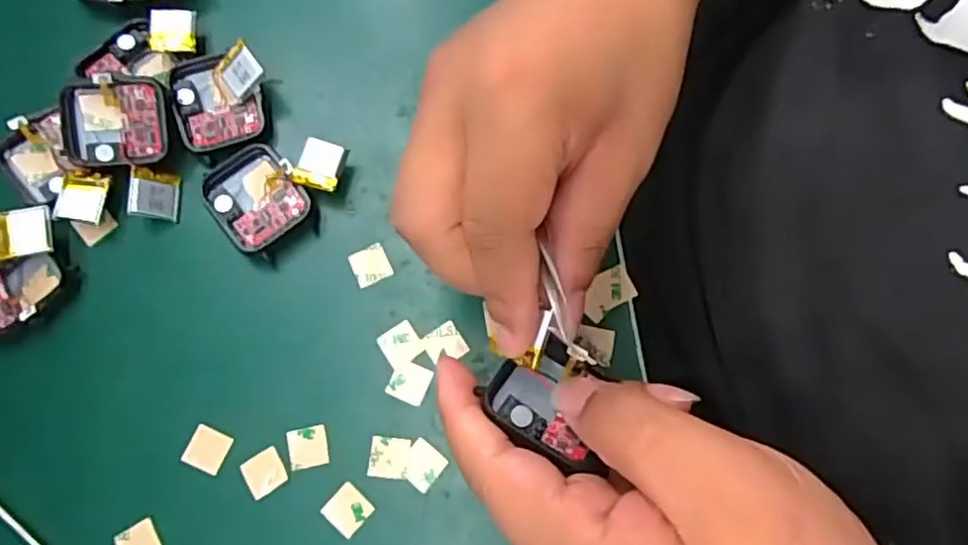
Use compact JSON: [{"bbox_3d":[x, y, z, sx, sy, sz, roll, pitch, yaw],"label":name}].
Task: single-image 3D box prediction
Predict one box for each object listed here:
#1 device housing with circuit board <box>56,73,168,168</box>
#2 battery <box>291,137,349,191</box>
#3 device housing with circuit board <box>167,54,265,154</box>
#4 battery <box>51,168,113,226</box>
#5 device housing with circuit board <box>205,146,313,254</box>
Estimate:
[{"bbox_3d":[-0.158,-0.064,0.282,0.042,0.010,0.036,-5,93,-4],"label":"device housing with circuit board"},{"bbox_3d":[-0.069,-0.046,0.278,0.019,0.004,0.021,16,79,2],"label":"battery"},{"bbox_3d":[-0.118,-0.075,0.293,0.037,0.016,0.042,-20,76,-5],"label":"device housing with circuit board"},{"bbox_3d":[-0.171,-0.032,0.278,0.019,0.004,0.021,10,80,-9],"label":"battery"},{"bbox_3d":[-0.098,-0.032,0.283,0.036,0.012,0.043,-36,77,-8],"label":"device housing with circuit board"}]

